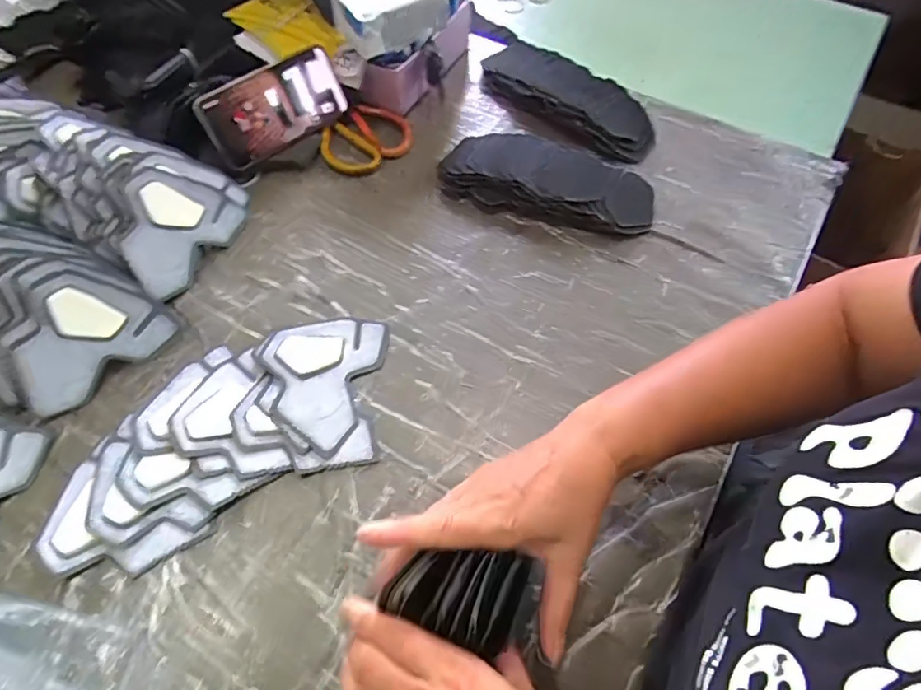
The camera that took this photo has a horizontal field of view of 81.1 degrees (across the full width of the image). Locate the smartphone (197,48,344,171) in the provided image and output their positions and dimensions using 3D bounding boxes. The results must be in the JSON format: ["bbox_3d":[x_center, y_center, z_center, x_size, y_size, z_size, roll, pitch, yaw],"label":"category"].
[{"bbox_3d":[-0.199,-0.258,0.584,0.157,0.074,0.010,-36,40,-20],"label":"smartphone"}]

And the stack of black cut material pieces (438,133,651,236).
[{"bbox_3d":[0.093,-0.174,0.567,0.225,0.038,0.090,18,60,9],"label":"stack of black cut material pieces"}]

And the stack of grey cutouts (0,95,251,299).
[{"bbox_3d":[-0.395,-0.171,0.541,0.326,0.071,0.133,22,61,10],"label":"stack of grey cutouts"}]

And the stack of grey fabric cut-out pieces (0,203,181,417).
[{"bbox_3d":[-0.431,-0.063,0.461,0.330,0.082,0.149,18,60,9],"label":"stack of grey fabric cut-out pieces"}]

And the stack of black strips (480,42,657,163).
[{"bbox_3d":[0.129,-0.301,0.637,0.231,0.032,0.094,38,66,20],"label":"stack of black strips"}]

